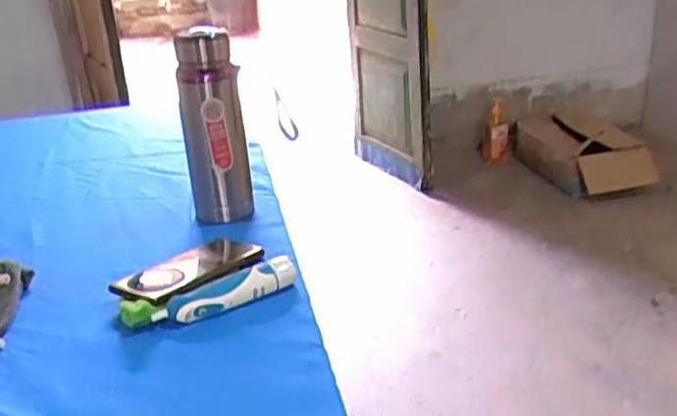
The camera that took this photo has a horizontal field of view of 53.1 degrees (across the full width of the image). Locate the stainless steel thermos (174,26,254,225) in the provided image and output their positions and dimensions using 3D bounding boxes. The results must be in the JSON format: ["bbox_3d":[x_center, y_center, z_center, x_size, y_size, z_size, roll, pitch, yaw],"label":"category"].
[{"bbox_3d":[-0.161,-0.100,0.880,0.080,0.238,0.061,-8,24,-12],"label":"stainless steel thermos"}]

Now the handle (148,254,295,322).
[{"bbox_3d":[-0.110,0.087,0.689,0.149,0.033,0.031,-17,27,-30],"label":"handle"}]

